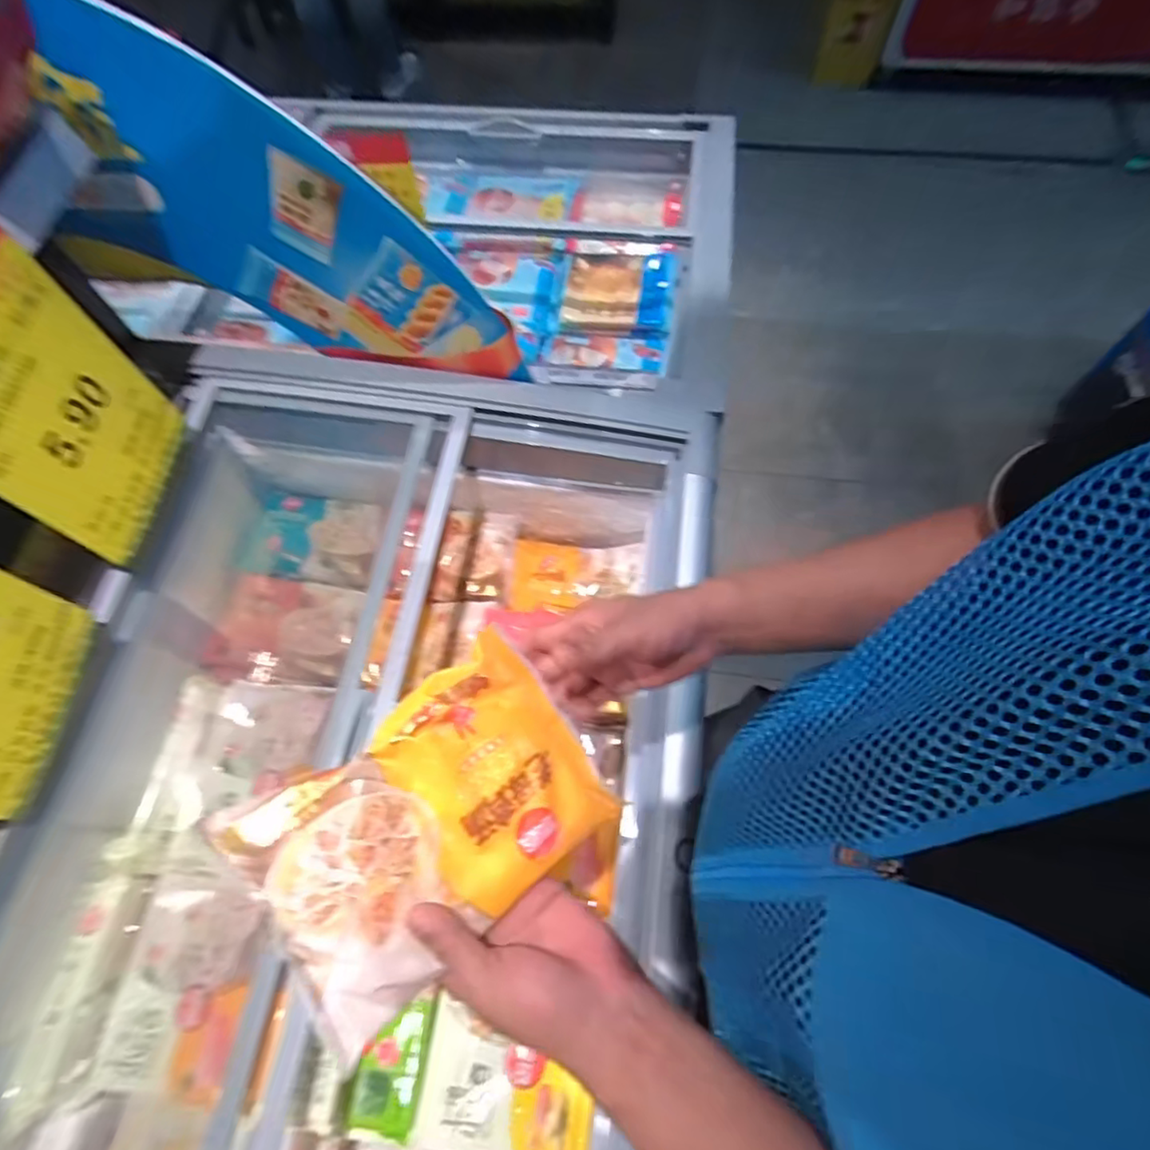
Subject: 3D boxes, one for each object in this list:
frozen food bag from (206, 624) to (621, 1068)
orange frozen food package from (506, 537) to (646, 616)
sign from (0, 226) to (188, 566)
[{"bbox_3d":[-0.089,0.152,0.390,0.205,0.040,0.148,-37,91,-24],"label":"frozen food bag"},{"bbox_3d":[0.002,0.002,1.014,0.207,0.044,0.136,3,65,4],"label":"orange frozen food package"},{"bbox_3d":[-0.510,-0.168,0.618,0.010,0.276,0.211,2,67,7],"label":"sign"}]

